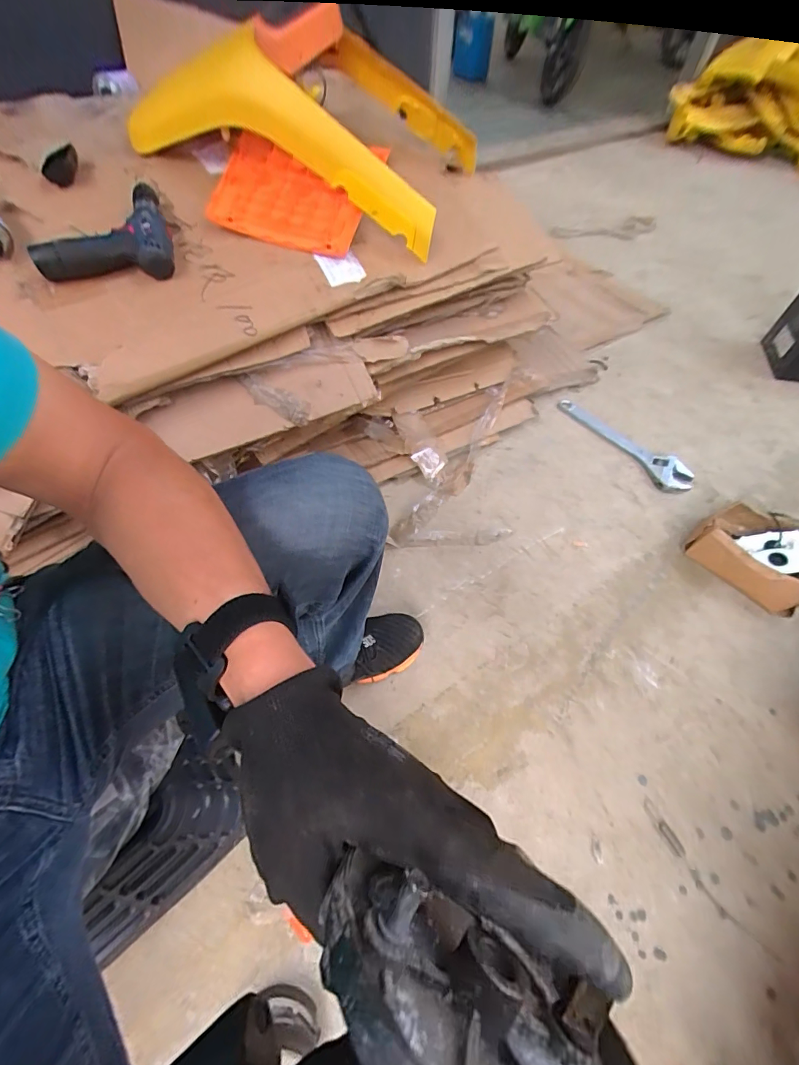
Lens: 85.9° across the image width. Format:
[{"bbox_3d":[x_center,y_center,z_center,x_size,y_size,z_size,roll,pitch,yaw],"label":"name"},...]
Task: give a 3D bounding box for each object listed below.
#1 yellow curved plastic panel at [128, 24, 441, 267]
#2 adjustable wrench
[{"bbox_3d":[-0.231,-0.698,0.763,0.652,0.197,0.087,25,61,13],"label":"yellow curved plastic panel"},{"bbox_3d":[0.518,-0.216,0.999,0.063,0.031,0.348,-34,65,-20],"label":"adjustable wrench"}]

